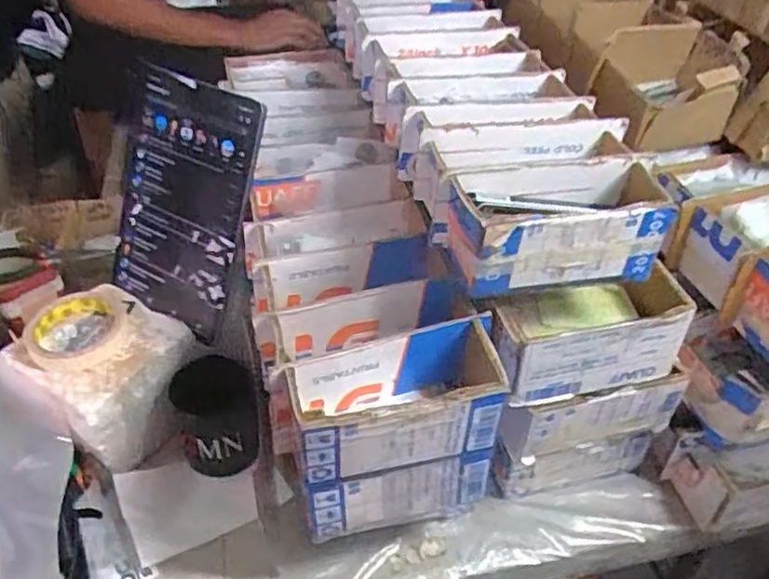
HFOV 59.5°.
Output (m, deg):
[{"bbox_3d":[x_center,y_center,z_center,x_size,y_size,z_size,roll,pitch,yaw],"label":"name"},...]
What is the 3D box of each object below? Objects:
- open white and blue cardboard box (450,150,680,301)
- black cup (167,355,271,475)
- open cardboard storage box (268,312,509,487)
[{"bbox_3d":[0.135,-0.049,0.516,0.174,0.071,0.074,-10,42,-13],"label":"open white and blue cardboard box"},{"bbox_3d":[-0.164,0.126,0.664,0.081,0.087,0.083,1,40,-1],"label":"black cup"},{"bbox_3d":[0.006,0.083,0.503,0.154,0.073,0.078,-8,42,-12],"label":"open cardboard storage box"}]

